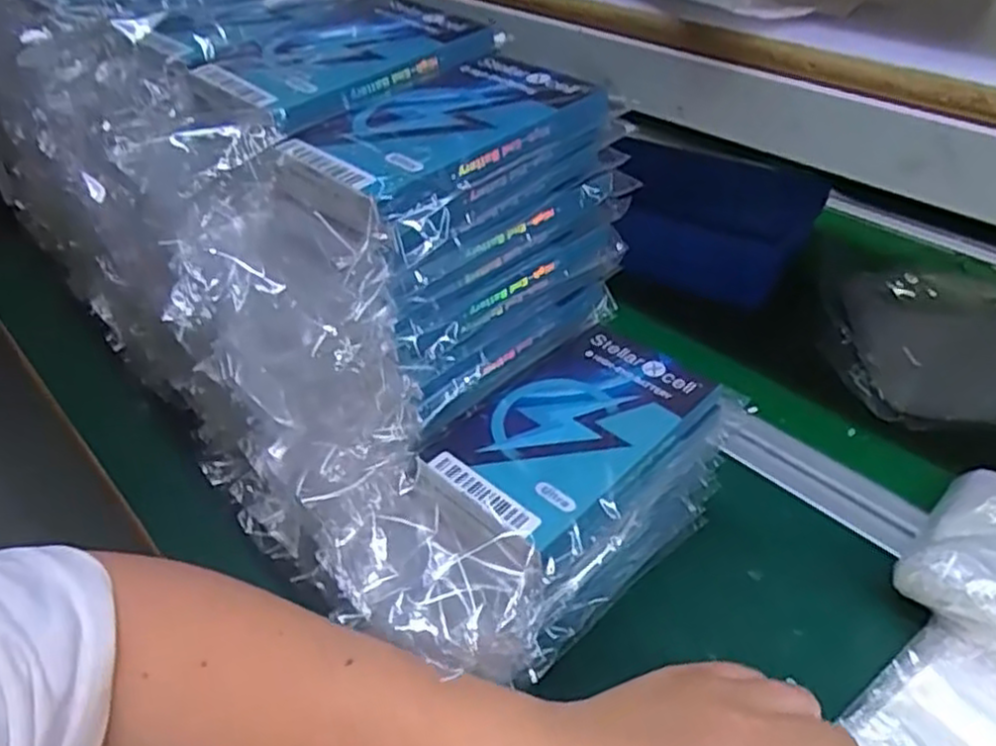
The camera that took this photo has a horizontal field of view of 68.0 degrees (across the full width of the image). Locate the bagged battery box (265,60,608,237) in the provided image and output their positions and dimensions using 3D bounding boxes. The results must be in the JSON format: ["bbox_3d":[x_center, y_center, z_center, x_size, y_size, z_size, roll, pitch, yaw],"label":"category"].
[{"bbox_3d":[-0.022,-0.102,0.316,0.077,0.026,0.126,30,49,33],"label":"bagged battery box"}]

